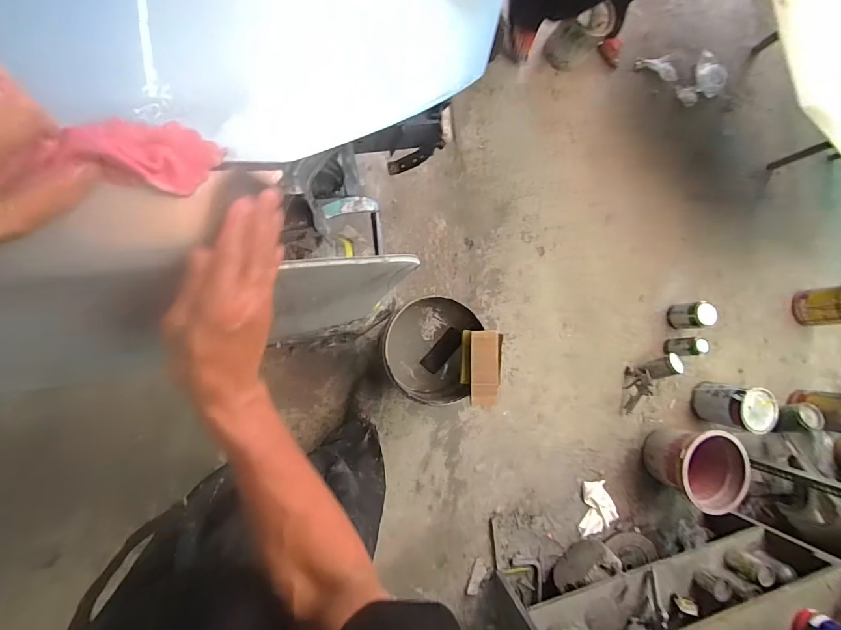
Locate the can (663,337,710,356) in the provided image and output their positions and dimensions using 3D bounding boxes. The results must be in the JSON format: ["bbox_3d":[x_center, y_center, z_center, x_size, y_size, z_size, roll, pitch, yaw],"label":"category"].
[{"bbox_3d":[1.099,0.131,1.605,0.076,0.168,0.077,0,89,-13],"label":"can"}]

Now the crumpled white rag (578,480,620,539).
[{"bbox_3d":[0.699,0.754,1.506,0.147,0.042,0.215,8,87,-13],"label":"crumpled white rag"}]

